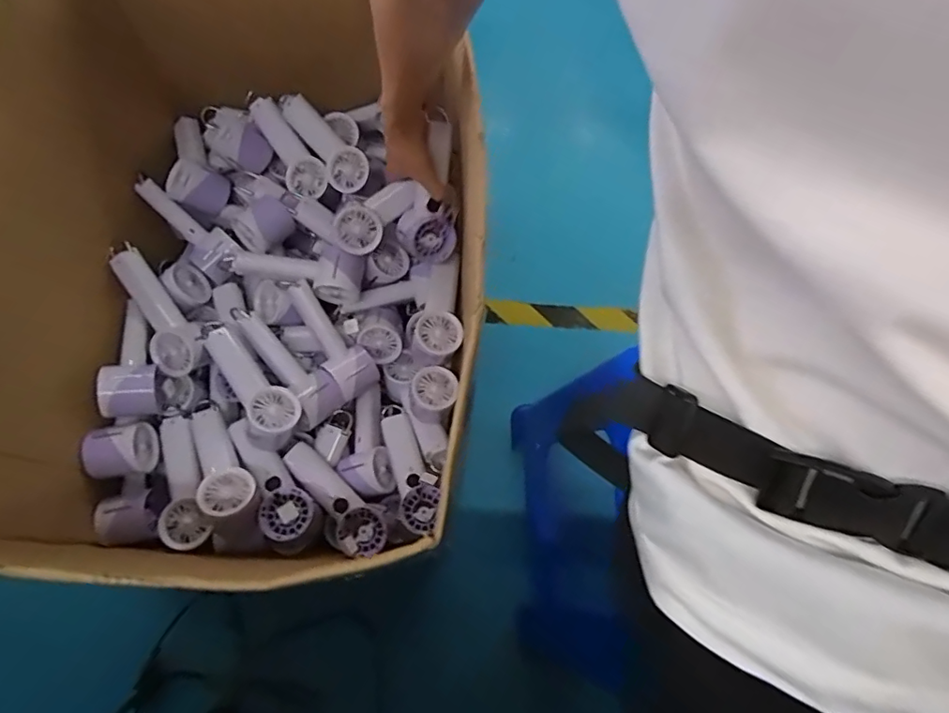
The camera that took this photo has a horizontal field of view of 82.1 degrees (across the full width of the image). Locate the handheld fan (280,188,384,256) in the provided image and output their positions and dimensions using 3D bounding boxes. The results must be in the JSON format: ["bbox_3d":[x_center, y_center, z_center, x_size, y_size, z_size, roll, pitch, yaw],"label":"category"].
[{"bbox_3d":[-0.205,-0.191,0.752,0.156,0.051,0.058,26,72,23],"label":"handheld fan"}]

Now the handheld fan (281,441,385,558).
[{"bbox_3d":[-0.186,0.189,0.708,0.170,0.033,0.060,41,75,10],"label":"handheld fan"}]

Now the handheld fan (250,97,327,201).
[{"bbox_3d":[-0.274,-0.303,0.807,0.056,0.061,0.170,-31,76,-11],"label":"handheld fan"}]

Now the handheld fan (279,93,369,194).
[{"bbox_3d":[-0.213,-0.309,0.785,0.058,0.041,0.167,-35,77,-12],"label":"handheld fan"}]

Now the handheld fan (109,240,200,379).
[{"bbox_3d":[-0.422,-0.062,0.727,0.063,0.046,0.182,-28,88,-11],"label":"handheld fan"}]

